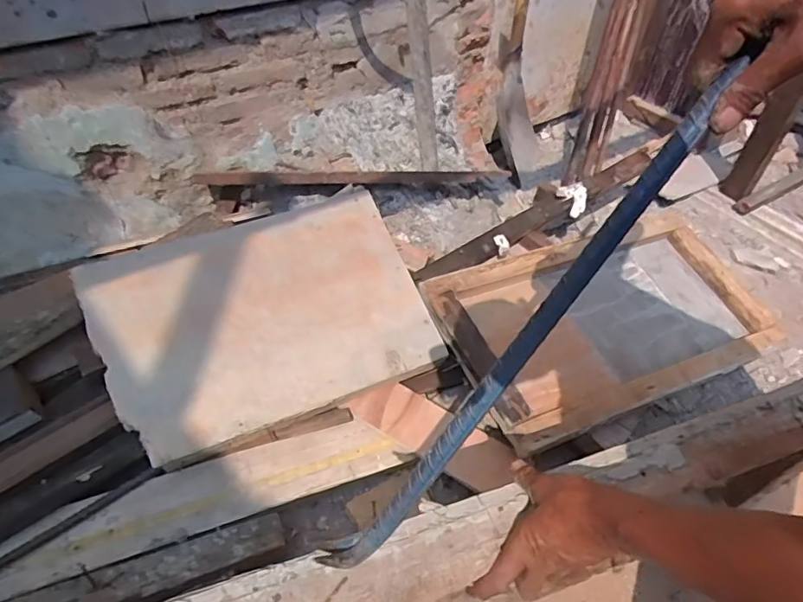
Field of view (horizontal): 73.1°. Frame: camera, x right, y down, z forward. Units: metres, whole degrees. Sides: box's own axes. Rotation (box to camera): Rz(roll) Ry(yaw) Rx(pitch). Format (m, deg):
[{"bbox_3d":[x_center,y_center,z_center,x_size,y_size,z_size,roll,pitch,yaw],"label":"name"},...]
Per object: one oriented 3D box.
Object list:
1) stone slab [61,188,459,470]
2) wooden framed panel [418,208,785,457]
[{"bbox_3d":[-0.238,0.022,0.990,0.560,0.031,0.383,-20,73,-21],"label":"stone slab"},{"bbox_3d":[0.454,0.024,1.182,0.784,0.063,0.423,-14,56,-23],"label":"wooden framed panel"}]

